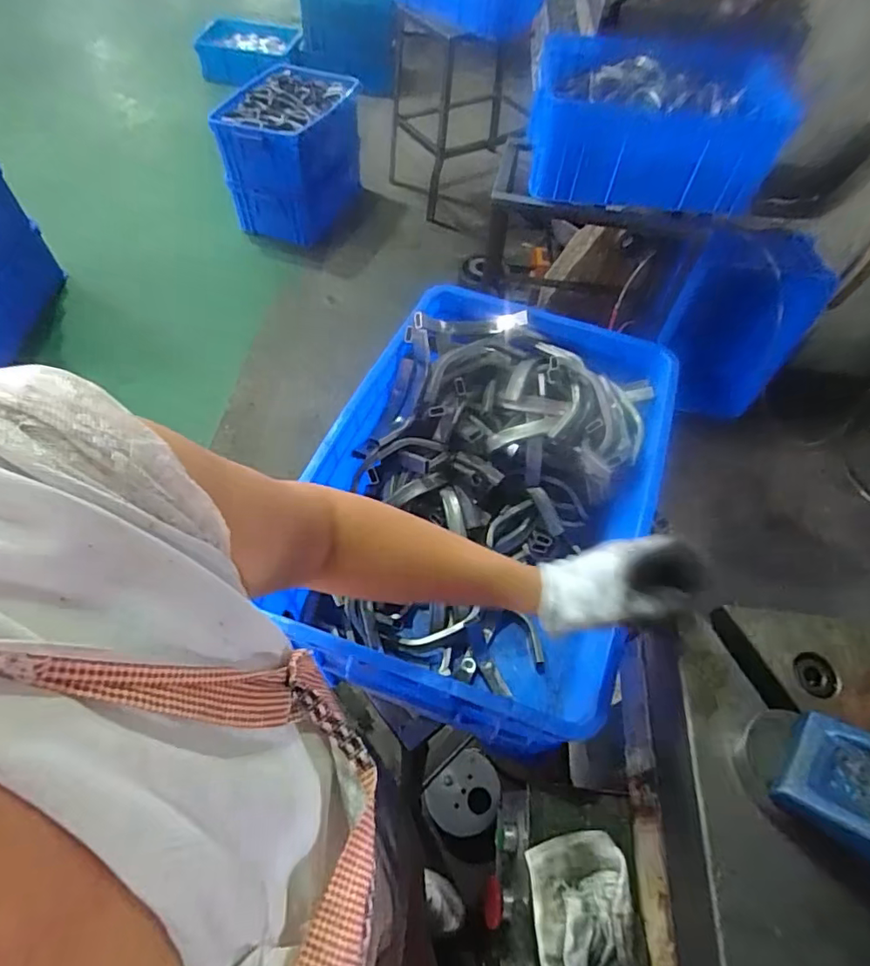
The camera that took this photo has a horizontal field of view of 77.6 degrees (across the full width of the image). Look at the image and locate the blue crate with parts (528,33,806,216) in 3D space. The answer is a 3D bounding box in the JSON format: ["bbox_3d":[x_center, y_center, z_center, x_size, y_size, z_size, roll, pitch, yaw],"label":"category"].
[{"bbox_3d":[0.488,-0.836,1.240,0.513,0.205,0.420,9,57,3],"label":"blue crate with parts"}]

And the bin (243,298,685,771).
[{"bbox_3d":[0.065,0.025,0.682,0.360,0.194,0.520,20,58,9],"label":"bin"}]

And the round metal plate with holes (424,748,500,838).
[{"bbox_3d":[0.063,0.634,1.098,0.160,0.010,0.128,-45,63,-7],"label":"round metal plate with holes"}]

